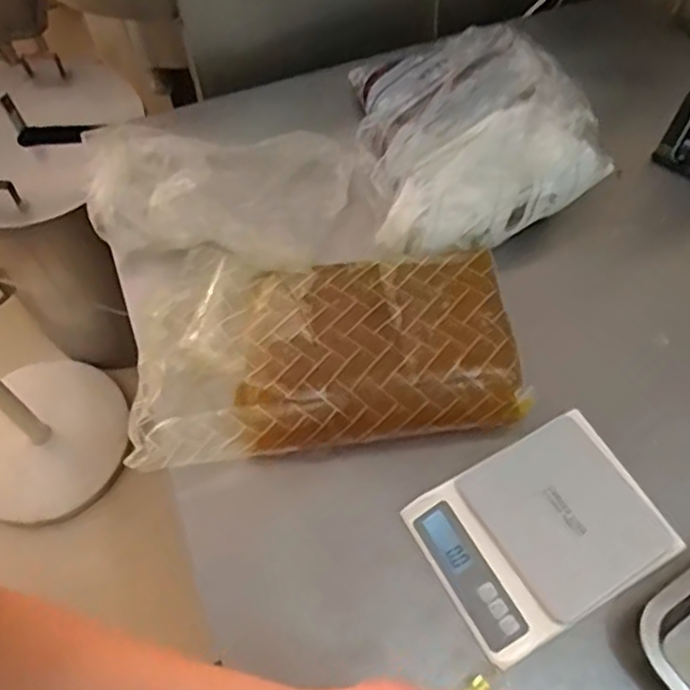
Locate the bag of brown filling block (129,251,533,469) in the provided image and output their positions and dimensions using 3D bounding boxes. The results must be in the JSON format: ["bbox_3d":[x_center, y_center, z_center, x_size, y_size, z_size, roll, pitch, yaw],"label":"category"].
[{"bbox_3d":[-0.025,-0.006,0.677,0.341,0.068,0.205,-6,60,-4],"label":"bag of brown filling block"}]

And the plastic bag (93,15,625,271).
[{"bbox_3d":[-0.004,-0.195,0.780,0.512,0.113,0.279,-16,61,-10],"label":"plastic bag"}]

